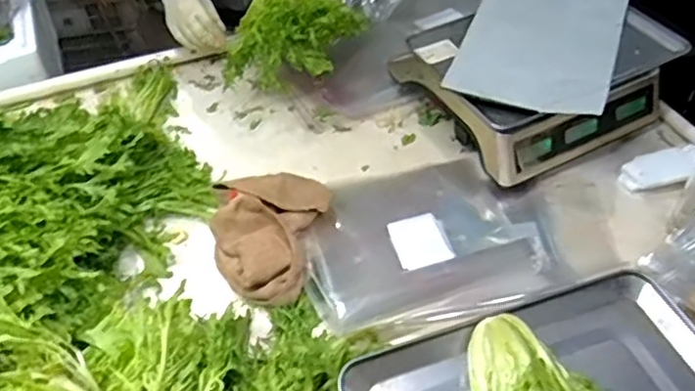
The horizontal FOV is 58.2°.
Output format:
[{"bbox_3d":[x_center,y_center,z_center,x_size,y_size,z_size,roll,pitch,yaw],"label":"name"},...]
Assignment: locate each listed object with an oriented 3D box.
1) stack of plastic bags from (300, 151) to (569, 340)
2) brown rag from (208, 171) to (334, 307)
[{"bbox_3d":[0.098,0.047,0.787,0.308,0.034,0.259,-10,46,-6],"label":"stack of plastic bags"},{"bbox_3d":[-0.104,0.040,0.775,0.133,0.049,0.179,9,47,12],"label":"brown rag"}]

